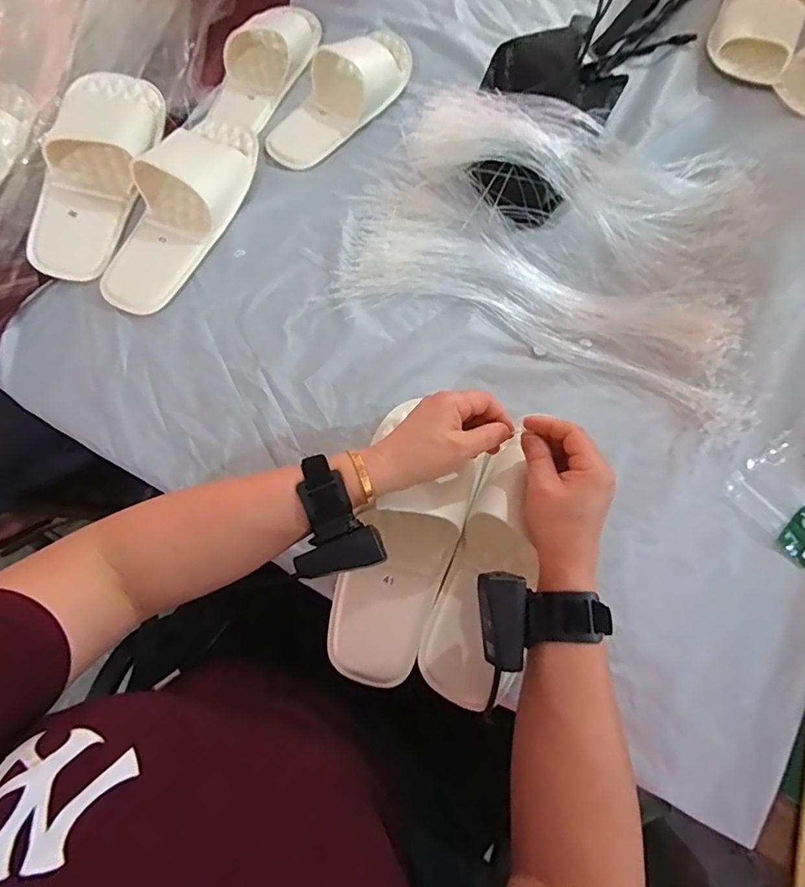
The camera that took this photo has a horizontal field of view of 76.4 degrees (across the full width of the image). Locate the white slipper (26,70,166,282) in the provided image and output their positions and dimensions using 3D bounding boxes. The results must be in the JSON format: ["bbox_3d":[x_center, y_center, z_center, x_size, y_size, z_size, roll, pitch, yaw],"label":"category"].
[{"bbox_3d":[-0.359,-0.329,0.609,0.125,0.048,0.277,8,73,3],"label":"white slipper"}]

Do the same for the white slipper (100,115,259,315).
[{"bbox_3d":[-0.266,-0.285,0.597,0.120,0.044,0.277,26,75,8],"label":"white slipper"}]

